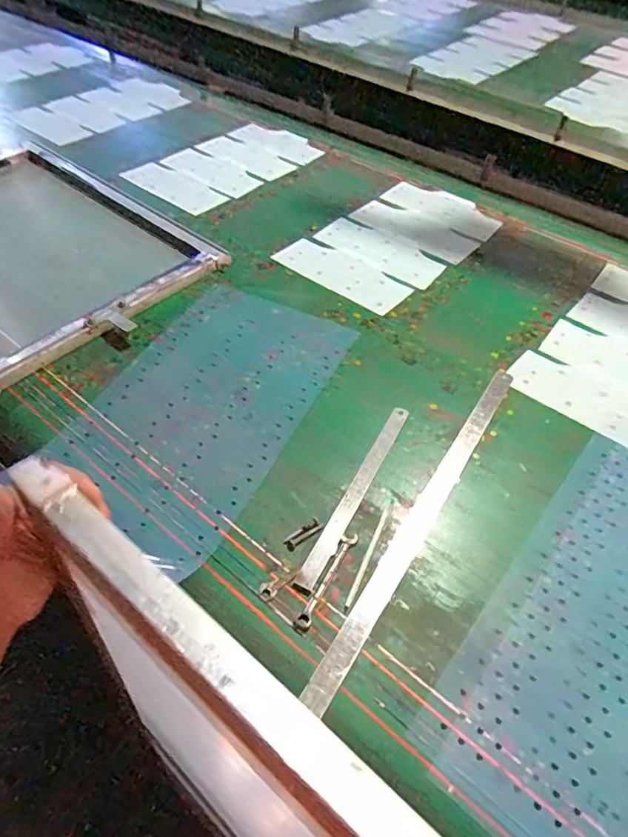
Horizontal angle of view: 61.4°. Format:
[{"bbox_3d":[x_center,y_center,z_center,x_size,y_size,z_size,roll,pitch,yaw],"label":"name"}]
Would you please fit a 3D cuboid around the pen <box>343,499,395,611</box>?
[{"bbox_3d":[0.075,0.175,0.696,0.009,0.004,0.172,20,54,16],"label":"pen"}]

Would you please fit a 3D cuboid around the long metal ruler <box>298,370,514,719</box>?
[{"bbox_3d":[0.160,0.123,0.739,0.034,0.004,0.601,27,55,20],"label":"long metal ruler"}]

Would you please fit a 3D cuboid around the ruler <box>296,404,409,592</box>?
[{"bbox_3d":[0.063,0.099,0.755,0.025,0.004,0.327,23,55,17],"label":"ruler"}]

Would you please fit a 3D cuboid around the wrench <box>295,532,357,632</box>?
[{"bbox_3d":[0.018,0.201,0.670,0.020,0.004,0.140,23,55,18],"label":"wrench"}]

